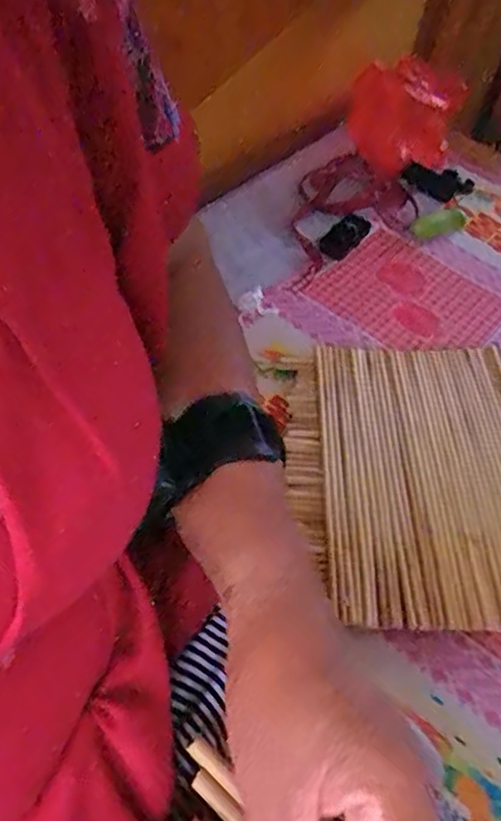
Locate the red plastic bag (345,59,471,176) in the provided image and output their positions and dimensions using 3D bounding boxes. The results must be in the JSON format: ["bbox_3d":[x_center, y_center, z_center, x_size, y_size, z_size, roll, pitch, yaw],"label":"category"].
[{"bbox_3d":[0.270,-0.519,1.116,0.193,0.199,0.108,15,52,5],"label":"red plastic bag"}]

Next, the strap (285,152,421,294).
[{"bbox_3d":[0.138,-0.349,1.116,0.320,0.044,0.199,-32,62,-27],"label":"strap"}]

